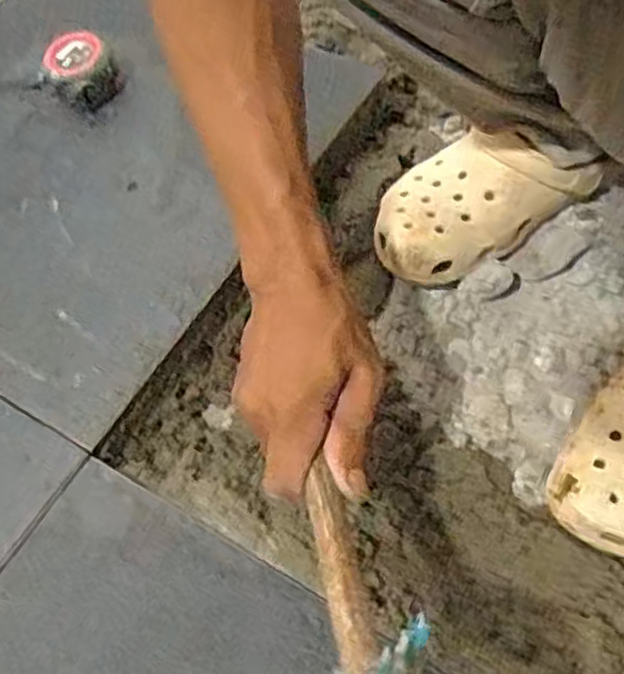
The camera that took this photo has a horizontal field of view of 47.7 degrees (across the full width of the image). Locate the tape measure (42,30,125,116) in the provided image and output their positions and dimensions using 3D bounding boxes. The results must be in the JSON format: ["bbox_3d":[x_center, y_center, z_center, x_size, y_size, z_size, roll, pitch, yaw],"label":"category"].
[{"bbox_3d":[-0.192,-0.221,0.595,0.054,0.041,0.055,-2,60,3],"label":"tape measure"}]

